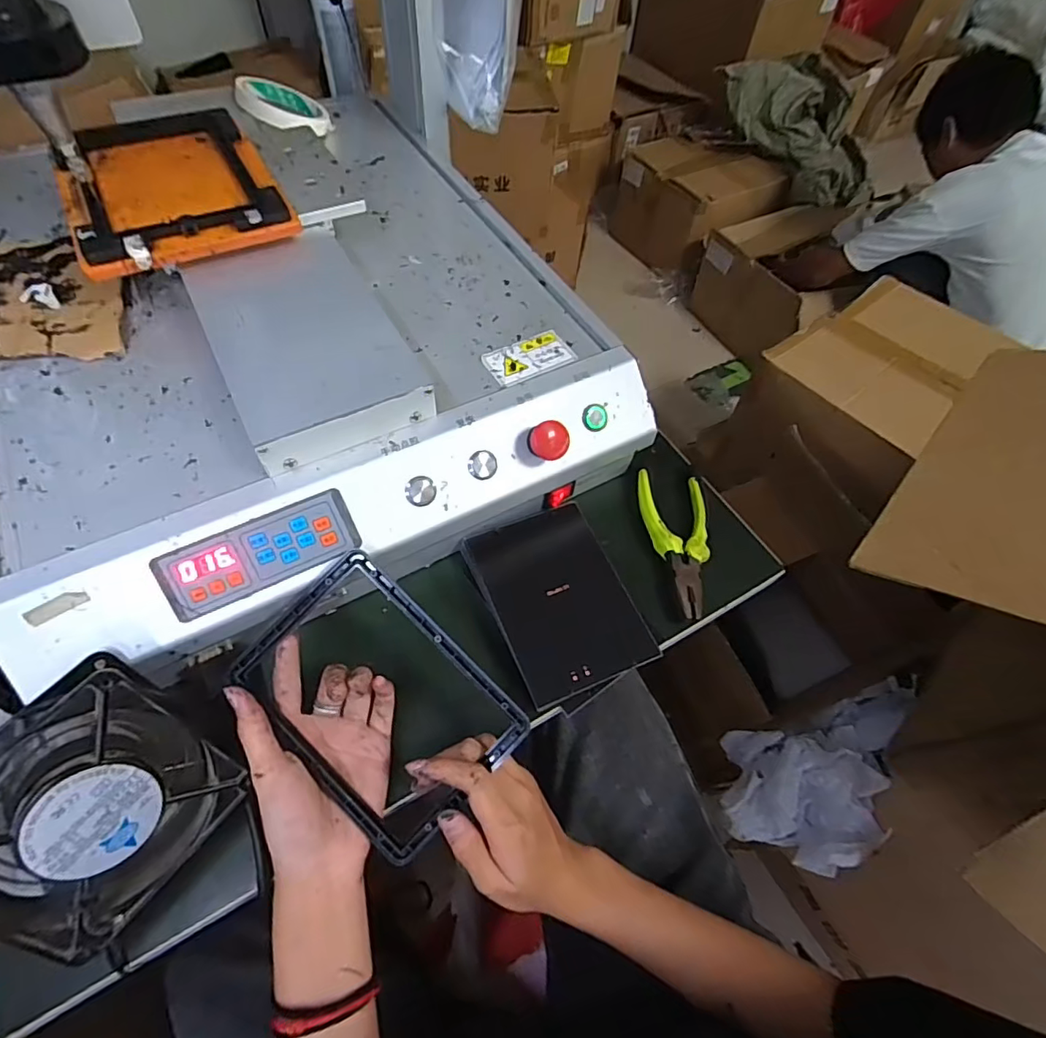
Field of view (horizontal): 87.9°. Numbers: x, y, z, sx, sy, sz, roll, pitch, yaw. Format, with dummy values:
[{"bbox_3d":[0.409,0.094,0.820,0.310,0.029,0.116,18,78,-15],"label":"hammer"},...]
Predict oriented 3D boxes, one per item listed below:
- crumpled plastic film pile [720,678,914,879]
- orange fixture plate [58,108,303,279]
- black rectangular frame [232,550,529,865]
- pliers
[{"bbox_3d":[0.335,0.281,0.587,0.243,0.089,0.144,-13,60,-12],"label":"crumpled plastic film pile"},{"bbox_3d":[-0.285,-0.277,0.440,0.149,0.026,0.192,-23,63,-17],"label":"orange fixture plate"},{"bbox_3d":[-0.092,0.115,0.347,0.166,0.010,0.117,44,83,5],"label":"black rectangular frame"},{"bbox_3d":[0.132,0.019,0.467,0.055,0.012,0.137,4,58,-1],"label":"pliers"}]

